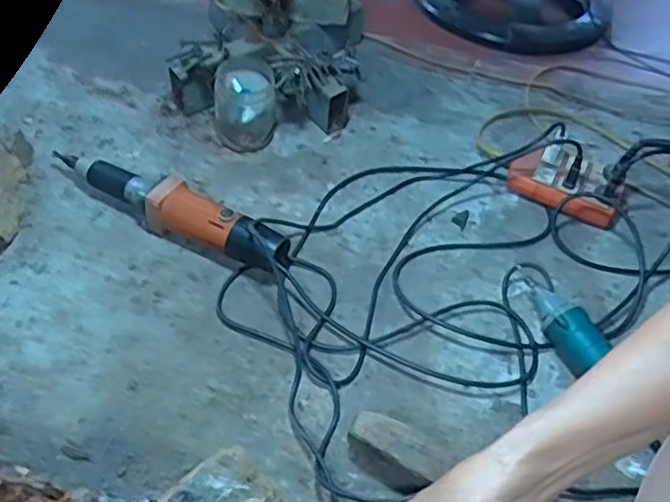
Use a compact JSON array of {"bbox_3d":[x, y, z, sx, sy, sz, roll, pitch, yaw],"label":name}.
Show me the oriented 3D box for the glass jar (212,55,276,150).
[{"bbox_3d":[-0.146,-0.243,1.058,0.098,0.129,0.098,3,47,-4],"label":"glass jar"}]

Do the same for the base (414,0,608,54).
[{"bbox_3d":[0.435,-0.629,1.608,0.478,0.078,0.376,21,48,9],"label":"base"}]

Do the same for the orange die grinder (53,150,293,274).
[{"bbox_3d":[-0.243,-0.068,0.912,0.402,0.075,0.065,23,49,14],"label":"orange die grinder"}]

